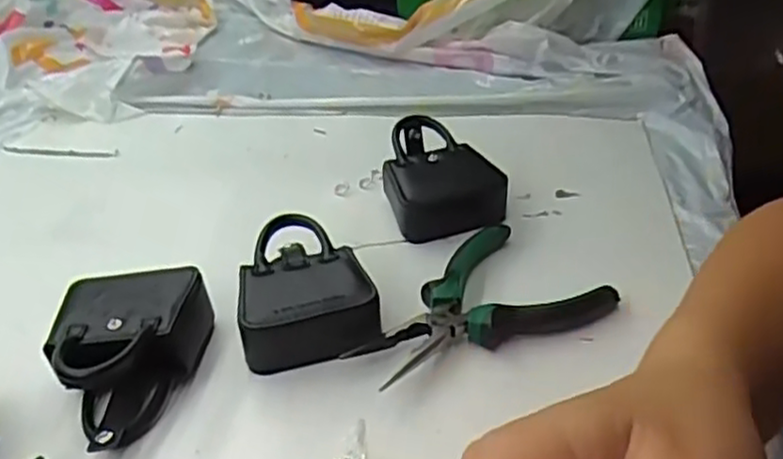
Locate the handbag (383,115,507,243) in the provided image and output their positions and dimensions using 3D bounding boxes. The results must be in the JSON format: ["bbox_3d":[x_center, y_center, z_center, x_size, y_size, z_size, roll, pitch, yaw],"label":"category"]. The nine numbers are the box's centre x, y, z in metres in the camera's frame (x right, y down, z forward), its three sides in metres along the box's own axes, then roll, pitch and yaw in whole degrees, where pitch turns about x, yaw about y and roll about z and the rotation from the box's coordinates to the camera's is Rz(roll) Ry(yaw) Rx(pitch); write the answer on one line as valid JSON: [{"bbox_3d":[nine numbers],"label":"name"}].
[{"bbox_3d":[0.036,-0.036,0.521,0.082,0.049,0.095,-4,33,-4],"label":"handbag"}]

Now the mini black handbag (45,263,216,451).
[{"bbox_3d":[-0.136,0.066,0.388,0.079,0.044,0.105,-11,34,-14],"label":"mini black handbag"}]

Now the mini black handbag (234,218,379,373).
[{"bbox_3d":[-0.050,0.035,0.431,0.074,0.041,0.097,-6,33,-7],"label":"mini black handbag"}]

